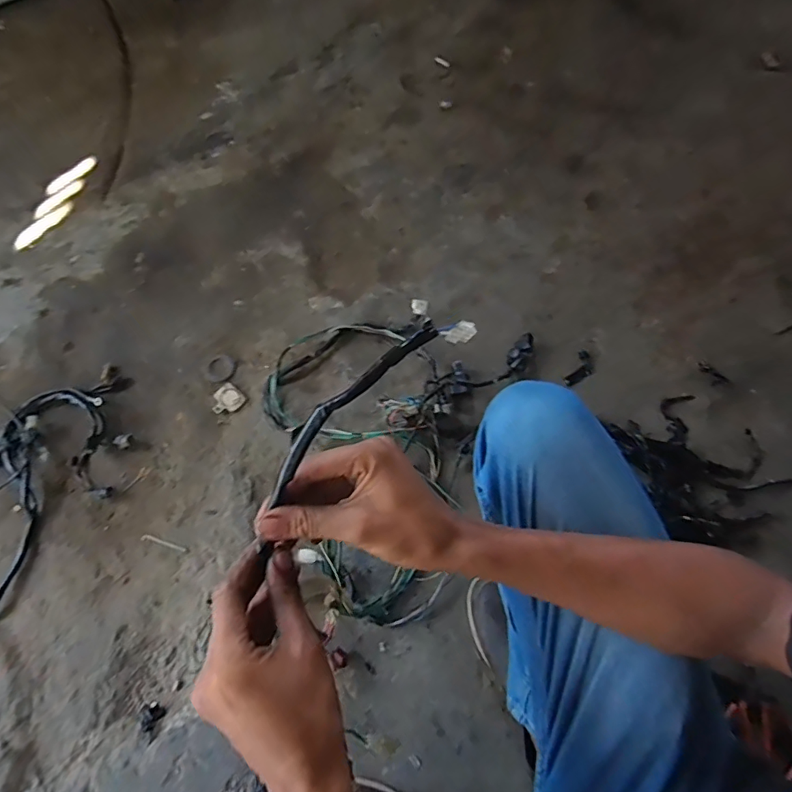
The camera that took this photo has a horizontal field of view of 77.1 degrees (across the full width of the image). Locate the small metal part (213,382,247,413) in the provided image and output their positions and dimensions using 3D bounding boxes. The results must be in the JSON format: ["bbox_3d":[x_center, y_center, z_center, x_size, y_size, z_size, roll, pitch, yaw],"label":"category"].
[{"bbox_3d":[-0.296,0.006,0.869,0.050,0.012,0.055,0,69,-1],"label":"small metal part"}]

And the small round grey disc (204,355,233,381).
[{"bbox_3d":[-0.319,-0.051,0.893,0.051,0.004,0.051,0,69,-1],"label":"small round grey disc"}]

